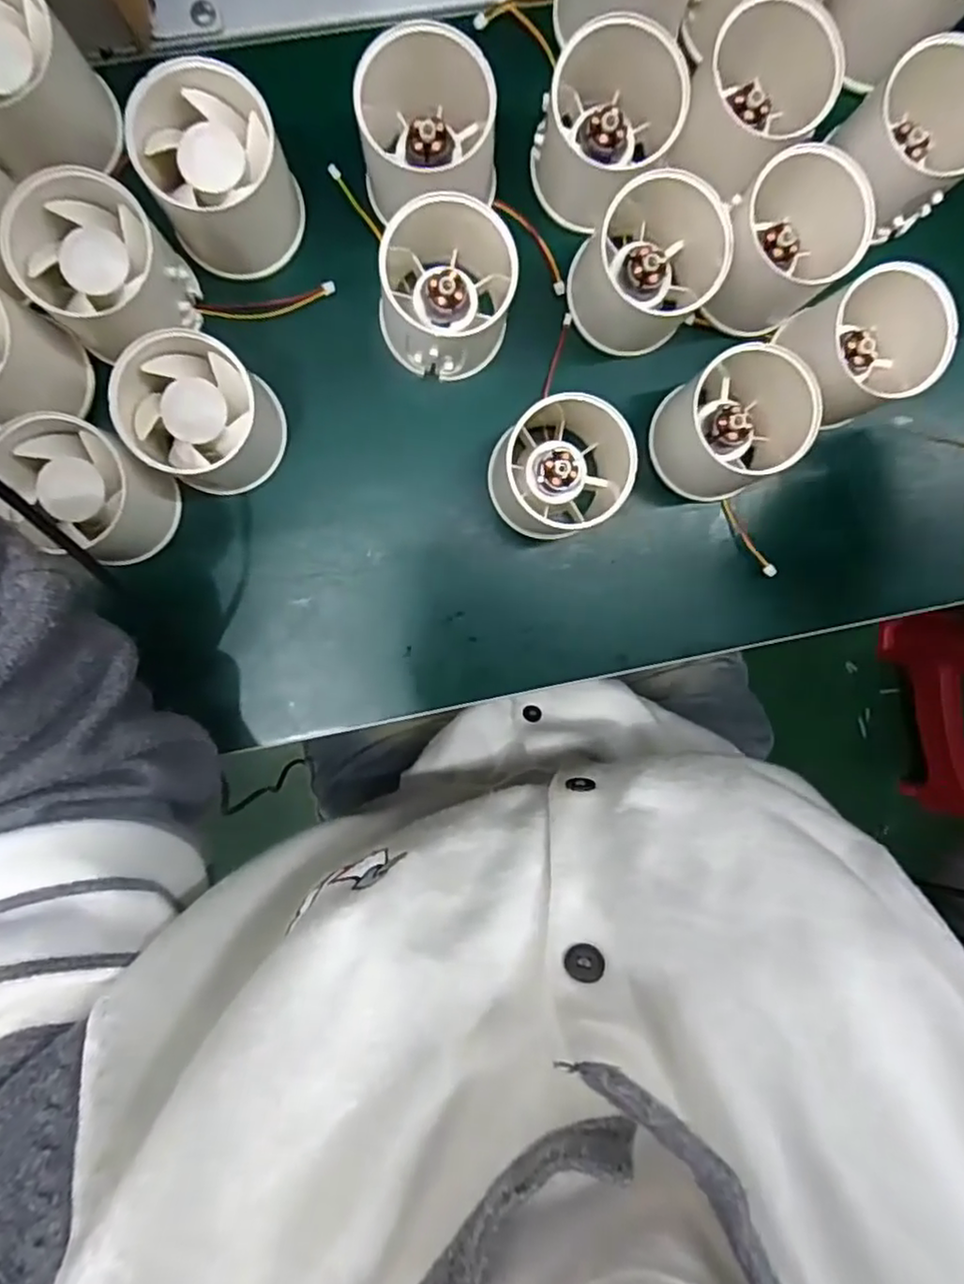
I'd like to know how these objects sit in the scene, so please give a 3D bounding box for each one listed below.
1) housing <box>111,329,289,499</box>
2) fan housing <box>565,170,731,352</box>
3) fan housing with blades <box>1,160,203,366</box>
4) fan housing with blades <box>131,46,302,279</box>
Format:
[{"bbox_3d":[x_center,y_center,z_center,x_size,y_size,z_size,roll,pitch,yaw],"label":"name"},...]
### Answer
[{"bbox_3d":[-0.111,-0.091,0.266,0.049,0.051,0.051,0,95,-4],"label":"housing"},{"bbox_3d":[0.070,-0.159,0.276,0.056,0.054,0.056,0,95,-4],"label":"fan housing"},{"bbox_3d":[-0.147,-0.145,0.258,0.049,0.042,0.054,-38,96,-1],"label":"fan housing with blades"},{"bbox_3d":[-0.102,-0.182,0.262,0.053,0.051,0.055,-22,96,-2],"label":"fan housing with blades"}]

